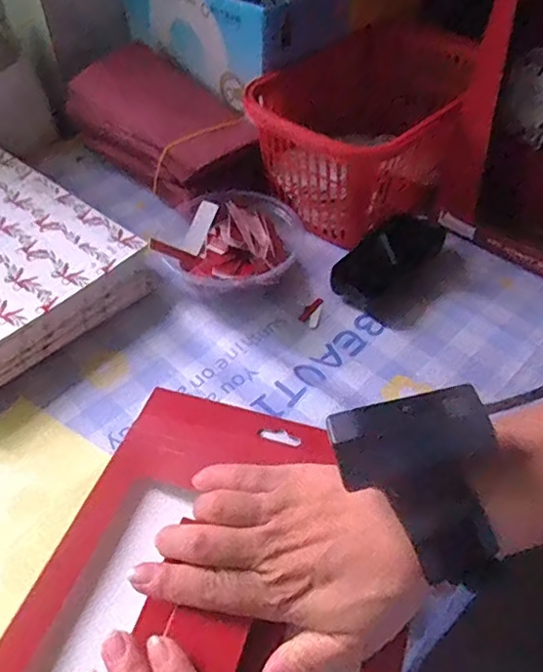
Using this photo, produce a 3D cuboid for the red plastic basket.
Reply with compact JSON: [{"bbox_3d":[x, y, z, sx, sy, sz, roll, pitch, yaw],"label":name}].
[{"bbox_3d":[0.097,-0.183,0.520,0.226,0.114,0.147,-37,58,-27],"label":"red plastic basket"}]

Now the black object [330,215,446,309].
[{"bbox_3d":[0.099,-0.064,0.470,0.113,0.034,0.044,-36,58,-27],"label":"black object"}]

